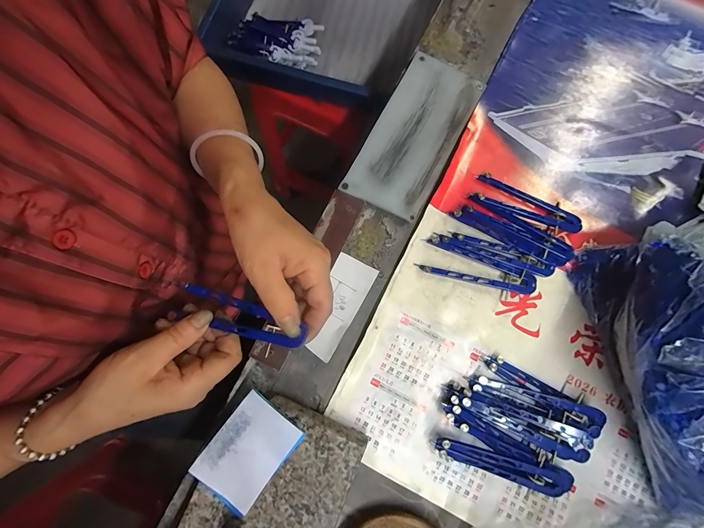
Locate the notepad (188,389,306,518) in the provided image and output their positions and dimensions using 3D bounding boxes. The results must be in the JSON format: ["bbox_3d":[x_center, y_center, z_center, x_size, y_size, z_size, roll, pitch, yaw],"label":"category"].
[{"bbox_3d":[-0.097,0.173,0.293,0.065,0.016,0.094,37,82,7],"label":"notepad"}]

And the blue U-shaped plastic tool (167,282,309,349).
[{"bbox_3d":[-0.095,0.042,0.262,0.120,0.007,0.029,24,81,13],"label":"blue U-shaped plastic tool"}]

